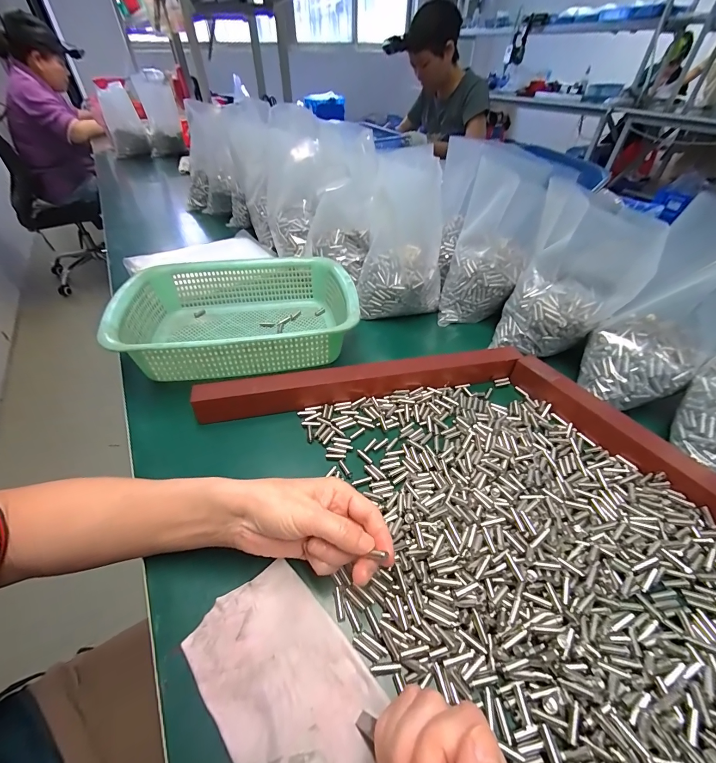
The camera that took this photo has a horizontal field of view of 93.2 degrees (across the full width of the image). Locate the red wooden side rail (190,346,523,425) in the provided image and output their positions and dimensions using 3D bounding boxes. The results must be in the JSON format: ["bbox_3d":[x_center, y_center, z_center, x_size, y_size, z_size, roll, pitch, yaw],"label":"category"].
[{"bbox_3d":[0.009,-0.003,0.415,0.388,0.047,0.030,-9,44,-8],"label":"red wooden side rail"}]

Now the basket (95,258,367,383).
[{"bbox_3d":[-0.157,-0.092,0.483,0.298,0.093,0.221,-9,45,-9],"label":"basket"}]

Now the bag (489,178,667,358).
[{"bbox_3d":[0.269,-0.127,0.431,0.131,0.186,0.085,19,47,21],"label":"bag"}]

